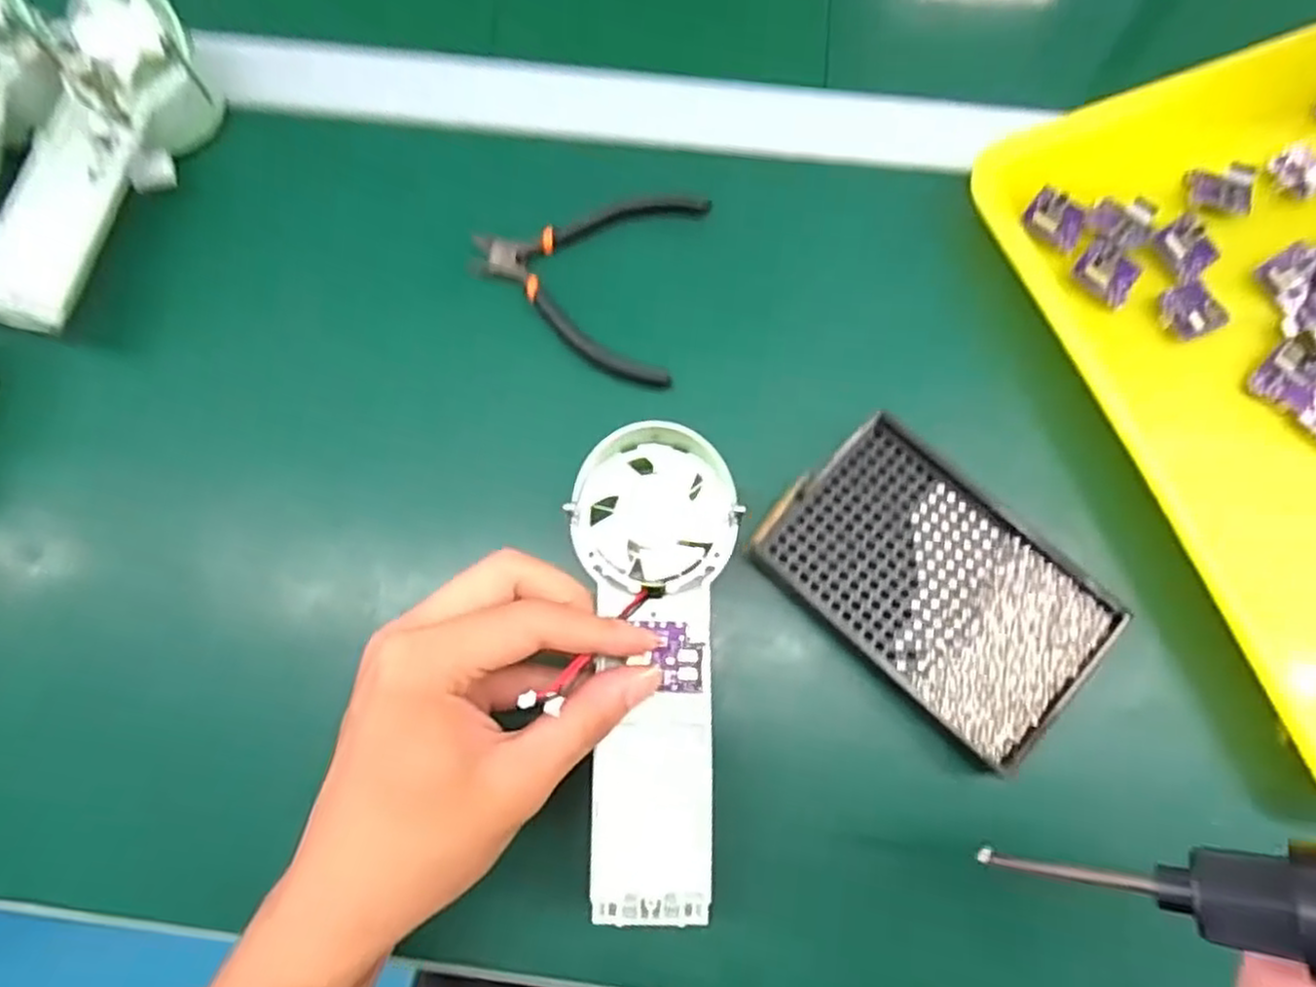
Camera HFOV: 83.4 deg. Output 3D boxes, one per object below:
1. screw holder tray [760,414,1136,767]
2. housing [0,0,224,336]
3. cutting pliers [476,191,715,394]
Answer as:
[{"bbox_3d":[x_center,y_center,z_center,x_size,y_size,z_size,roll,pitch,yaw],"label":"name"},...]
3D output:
[{"bbox_3d":[0.120,0.038,0.323,0.137,0.021,0.091,42,80,12],"label":"screw holder tray"},{"bbox_3d":[-0.277,-0.163,0.365,0.062,0.052,0.180,11,76,3],"label":"housing"},{"bbox_3d":[-0.037,-0.110,0.365,0.107,0.011,0.100,10,75,5],"label":"cutting pliers"}]

